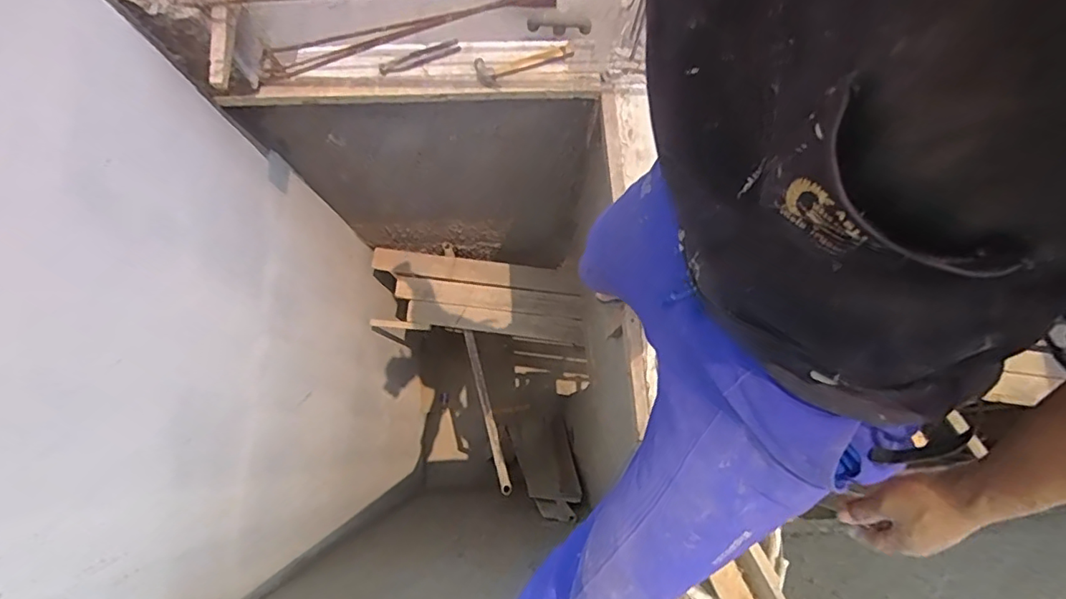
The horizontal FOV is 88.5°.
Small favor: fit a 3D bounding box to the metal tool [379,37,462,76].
[{"bbox_3d":[-0.307,-0.653,1.471,0.219,0.017,0.041,-20,79,-5],"label":"metal tool"}]

